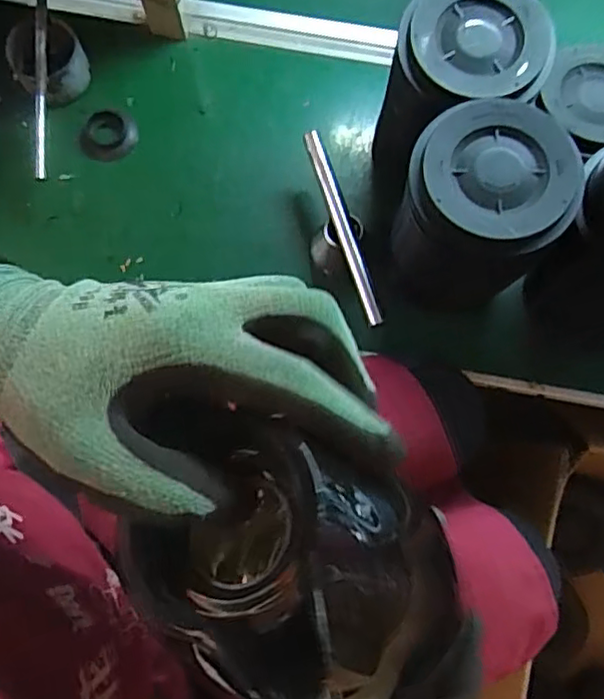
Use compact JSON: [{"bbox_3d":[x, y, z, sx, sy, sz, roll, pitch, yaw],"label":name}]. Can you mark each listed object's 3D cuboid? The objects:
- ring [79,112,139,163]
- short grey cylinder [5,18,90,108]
[{"bbox_3d":[-0.214,-0.236,0.671,0.062,0.025,0.047,-19,78,-4],"label":"ring"},{"bbox_3d":[-0.275,-0.313,0.653,0.075,0.062,0.072,0,78,0],"label":"short grey cylinder"}]

